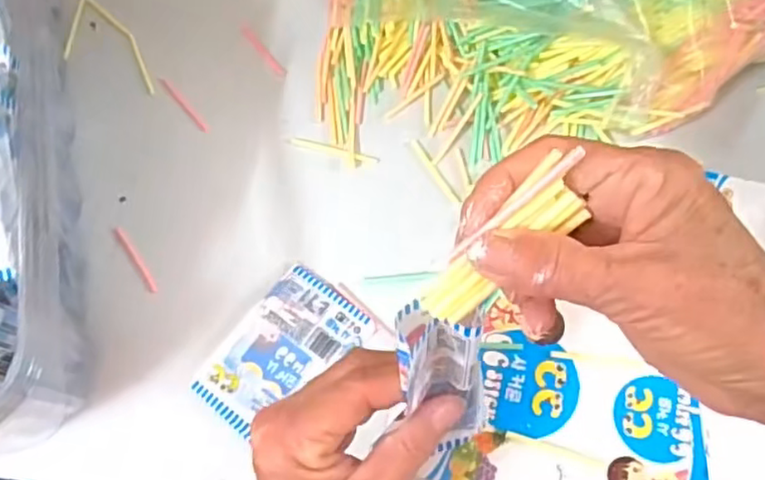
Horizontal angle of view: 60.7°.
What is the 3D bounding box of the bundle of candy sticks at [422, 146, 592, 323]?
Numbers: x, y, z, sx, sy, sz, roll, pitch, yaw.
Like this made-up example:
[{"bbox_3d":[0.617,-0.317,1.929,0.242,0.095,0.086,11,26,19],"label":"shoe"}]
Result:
[{"bbox_3d":[0.044,0.002,0.231,0.021,0.019,0.070,45,103,19],"label":"bundle of candy sticks"}]

